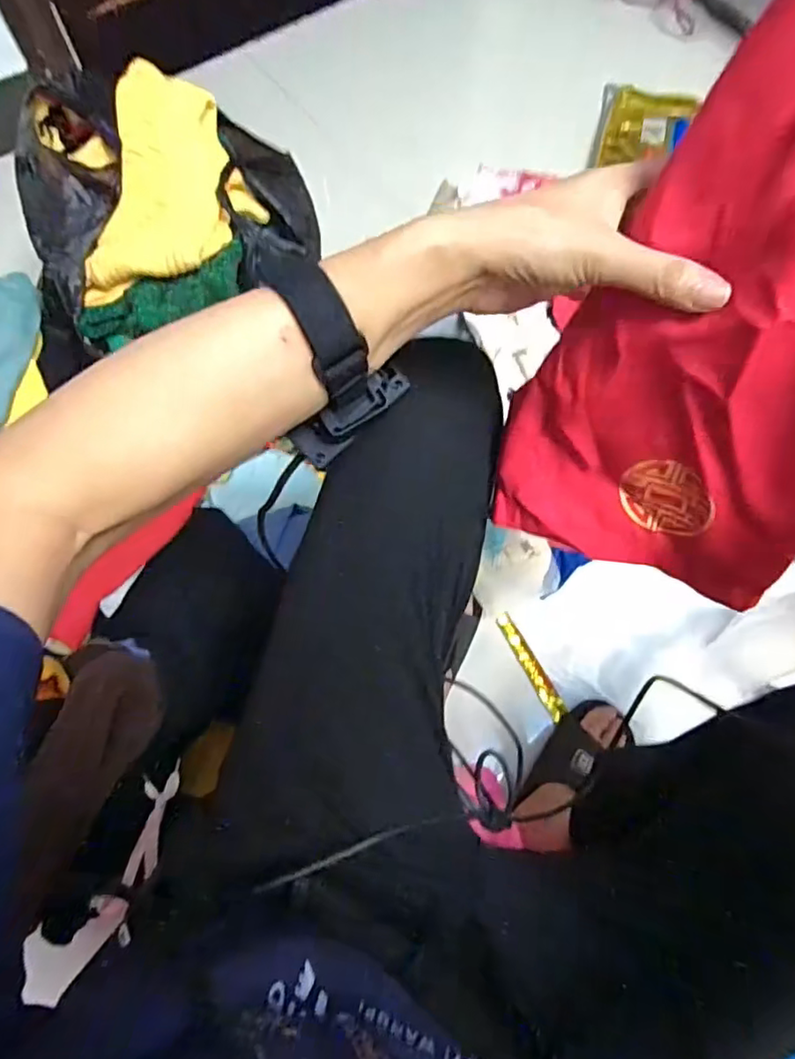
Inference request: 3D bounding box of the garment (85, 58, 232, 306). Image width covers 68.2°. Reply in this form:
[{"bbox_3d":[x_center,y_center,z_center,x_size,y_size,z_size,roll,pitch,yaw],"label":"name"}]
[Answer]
[{"bbox_3d":[-0.245,-0.380,0.627,0.130,0.047,0.290,3,69,0],"label":"garment"}]

